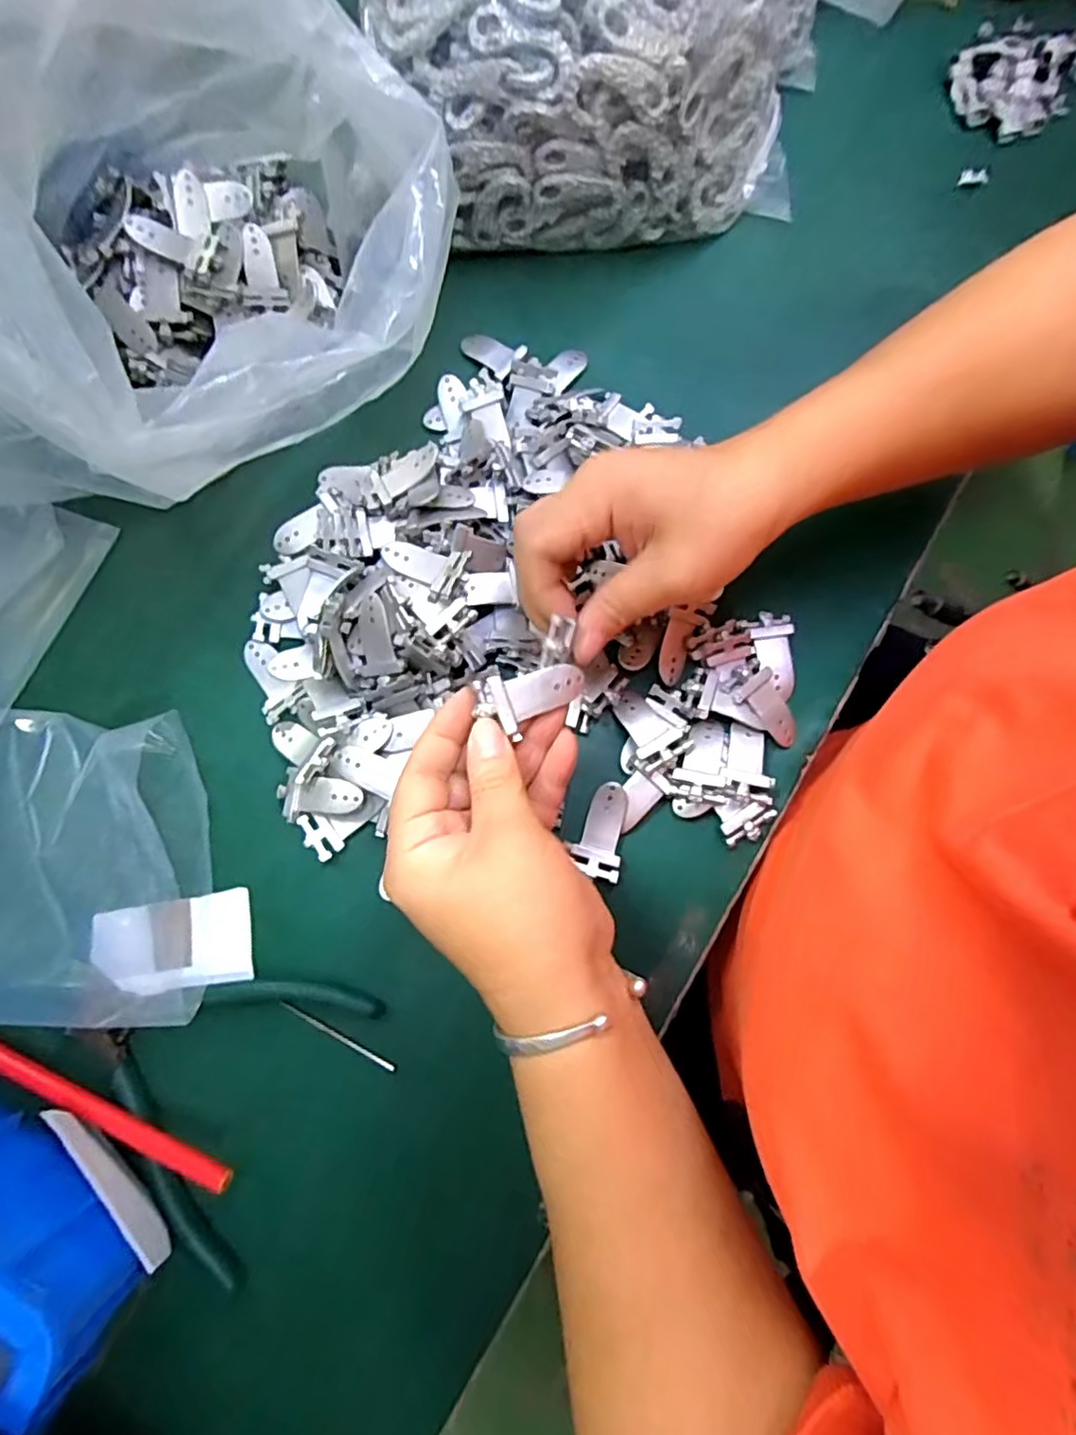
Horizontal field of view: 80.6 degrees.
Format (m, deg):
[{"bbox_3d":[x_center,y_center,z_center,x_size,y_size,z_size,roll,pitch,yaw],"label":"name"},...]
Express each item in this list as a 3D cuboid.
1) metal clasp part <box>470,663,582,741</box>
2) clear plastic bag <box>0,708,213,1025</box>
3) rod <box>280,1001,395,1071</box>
[{"bbox_3d":[-0.002,-0.008,0.258,0.044,0.006,0.025,-16,79,-9],"label":"metal clasp part"},{"bbox_3d":[-0.250,0.066,0.301,0.186,0.018,0.140,2,78,0],"label":"clear plastic bag"},{"bbox_3d":[-0.092,0.146,0.291,0.059,0.004,0.004,28,79,6],"label":"rod"}]

